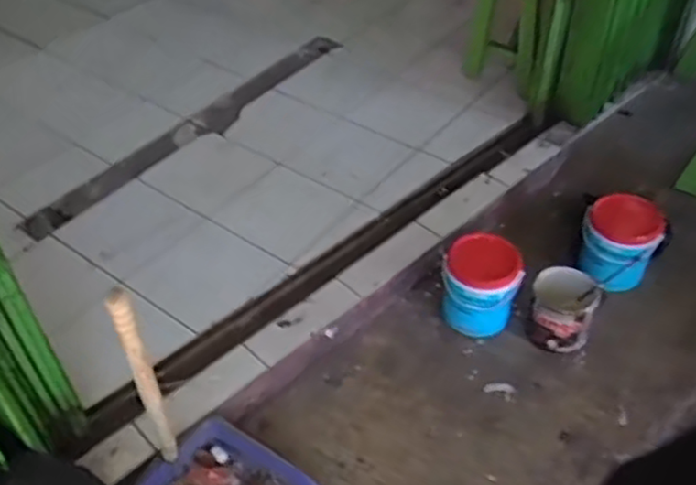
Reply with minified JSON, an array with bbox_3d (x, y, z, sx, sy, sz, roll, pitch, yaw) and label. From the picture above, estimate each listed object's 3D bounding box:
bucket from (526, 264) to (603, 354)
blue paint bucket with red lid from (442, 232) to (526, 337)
[{"bbox_3d":[0.516,0.162,1.707,0.155,0.142,0.142,15,50,7],"label":"bucket"},{"bbox_3d":[0.323,0.110,1.761,0.180,0.207,0.187,-1,44,1],"label":"blue paint bucket with red lid"}]

